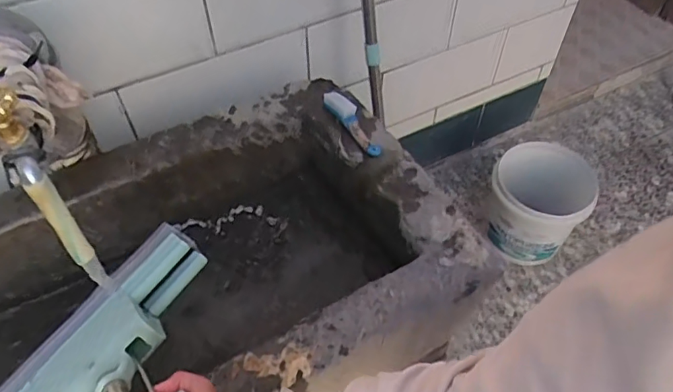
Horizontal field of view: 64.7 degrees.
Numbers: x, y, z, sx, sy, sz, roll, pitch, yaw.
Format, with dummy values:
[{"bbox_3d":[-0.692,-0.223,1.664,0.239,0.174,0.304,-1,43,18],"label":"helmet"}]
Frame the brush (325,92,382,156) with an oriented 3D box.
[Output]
[{"bbox_3d":[0.028,-0.124,0.898,0.037,0.021,0.147,-28,73,-25],"label":"brush"}]

